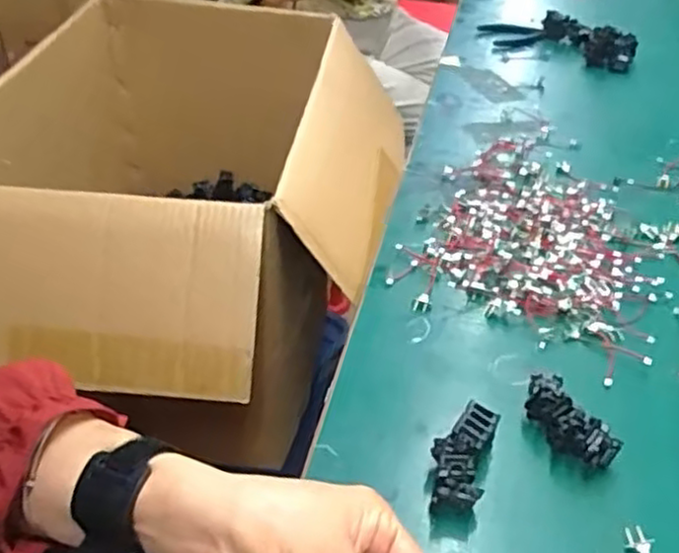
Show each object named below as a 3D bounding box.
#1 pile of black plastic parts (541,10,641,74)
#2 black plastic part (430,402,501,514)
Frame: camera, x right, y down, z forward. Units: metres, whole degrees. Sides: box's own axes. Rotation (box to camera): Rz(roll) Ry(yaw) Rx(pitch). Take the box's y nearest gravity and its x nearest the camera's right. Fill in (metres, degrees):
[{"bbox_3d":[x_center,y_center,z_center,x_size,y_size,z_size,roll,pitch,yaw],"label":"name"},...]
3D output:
[{"bbox_3d":[0.320,-0.307,0.908,0.051,0.036,0.144,-27,43,-24],"label":"pile of black plastic parts"},{"bbox_3d":[0.072,0.109,0.413,0.032,0.032,0.062,15,42,15],"label":"black plastic part"}]

